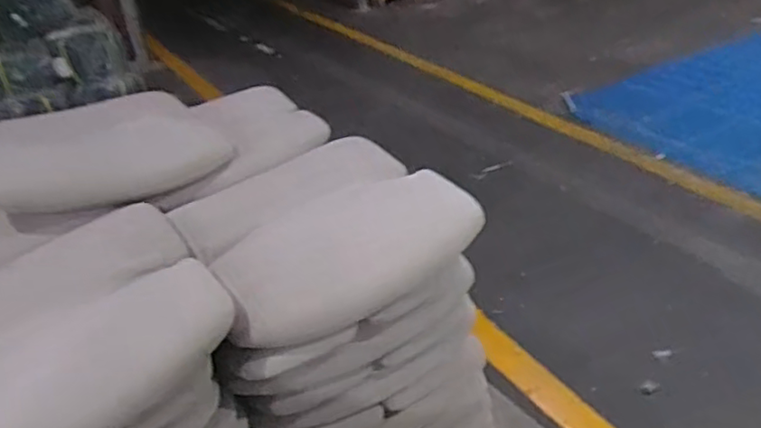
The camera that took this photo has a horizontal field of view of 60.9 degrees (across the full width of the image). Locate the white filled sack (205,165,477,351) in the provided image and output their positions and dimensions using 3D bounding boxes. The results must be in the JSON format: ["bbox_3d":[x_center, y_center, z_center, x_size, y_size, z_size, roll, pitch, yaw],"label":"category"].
[{"bbox_3d":[-0.059,0.056,1.029,0.419,0.090,0.223,-22,34,-24],"label":"white filled sack"}]

